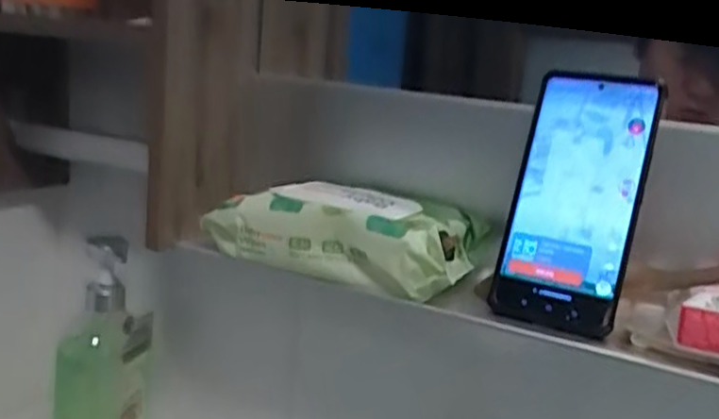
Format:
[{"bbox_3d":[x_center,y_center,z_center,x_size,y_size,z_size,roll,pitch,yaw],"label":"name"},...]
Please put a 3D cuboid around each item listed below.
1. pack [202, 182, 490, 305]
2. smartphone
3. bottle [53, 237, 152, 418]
[{"bbox_3d":[-0.016,0.014,0.538,0.201,0.052,0.098,11,14,24],"label":"pack"},{"bbox_3d":[0.140,-0.006,0.476,0.079,0.165,0.014,12,-6,27],"label":"smartphone"},{"bbox_3d":[-0.248,0.169,0.713,0.089,0.285,0.074,0,13,-22],"label":"bottle"}]

